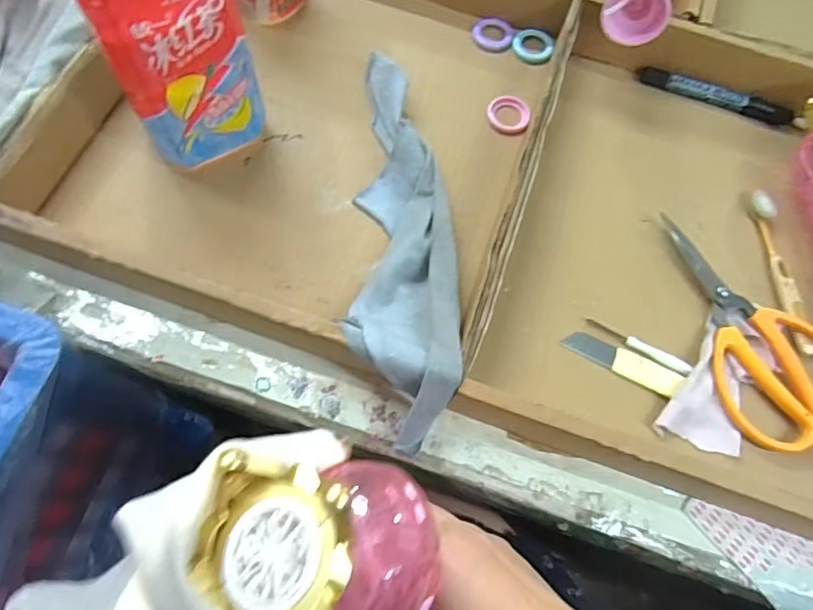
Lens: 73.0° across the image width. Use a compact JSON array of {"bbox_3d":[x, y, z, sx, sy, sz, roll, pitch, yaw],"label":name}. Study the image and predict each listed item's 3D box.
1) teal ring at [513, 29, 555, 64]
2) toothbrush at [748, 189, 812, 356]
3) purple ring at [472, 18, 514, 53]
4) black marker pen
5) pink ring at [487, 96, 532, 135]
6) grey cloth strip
[{"bbox_3d":[0.118,-0.241,0.510,0.036,0.005,0.038,1,69,-2],"label":"teal ring"},{"bbox_3d":[0.297,-0.029,0.435,0.018,0.011,0.141,0,69,-2],"label":"toothbrush"},{"bbox_3d":[0.081,-0.252,0.512,0.037,0.004,0.039,1,69,-2],"label":"purple ring"},{"bbox_3d":[0.278,-0.191,0.493,0.134,0.019,0.014,23,70,7],"label":"black marker pen"},{"bbox_3d":[0.090,-0.166,0.477,0.038,0.007,0.035,1,69,-2],"label":"pink ring"},{"bbox_3d":[0.000,-0.060,0.405,0.071,0.059,0.313,2,69,-1],"label":"grey cloth strip"}]

